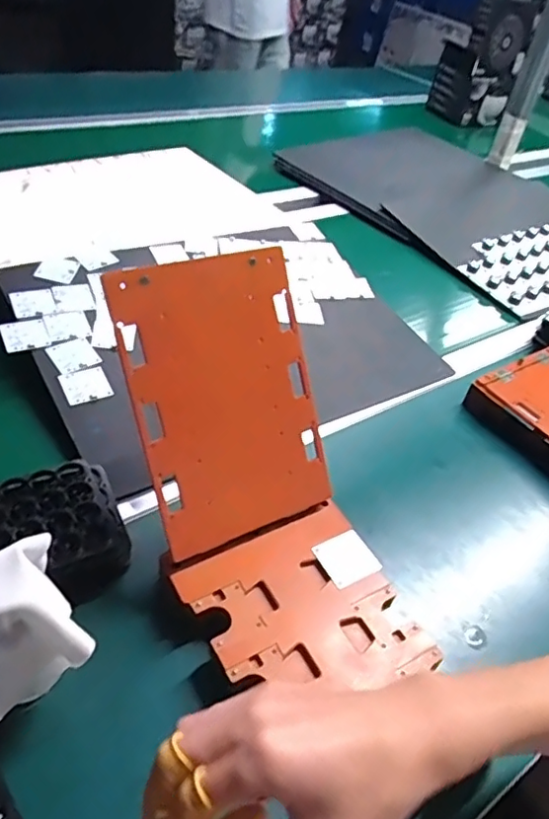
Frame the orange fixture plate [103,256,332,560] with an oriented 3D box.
[{"bbox_3d":[-0.039,-0.010,0.500,0.157,0.233,0.009,-18,11,-27],"label":"orange fixture plate"}]

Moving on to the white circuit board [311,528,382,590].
[{"bbox_3d":[0.065,0.132,0.529,0.050,0.004,0.046,-20,56,-29],"label":"white circuit board"}]

